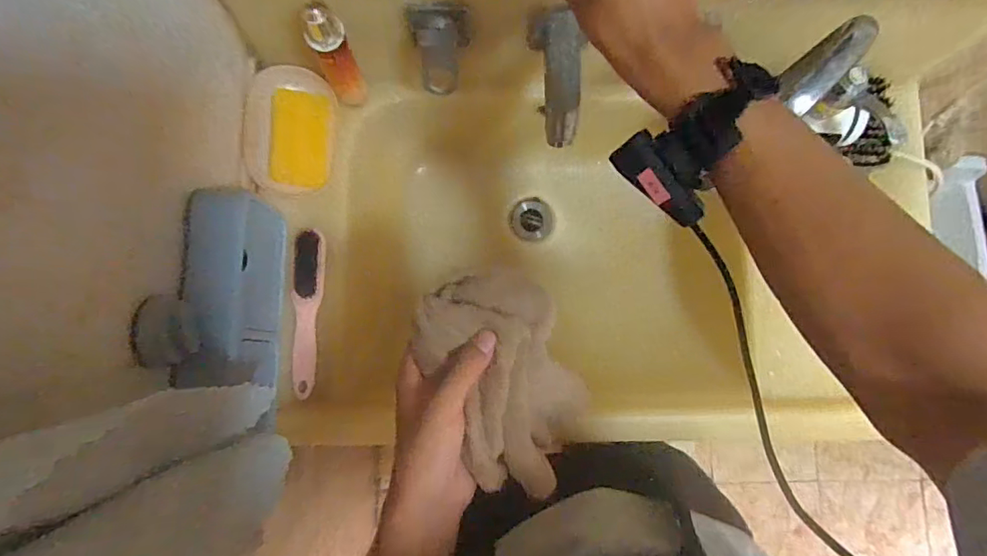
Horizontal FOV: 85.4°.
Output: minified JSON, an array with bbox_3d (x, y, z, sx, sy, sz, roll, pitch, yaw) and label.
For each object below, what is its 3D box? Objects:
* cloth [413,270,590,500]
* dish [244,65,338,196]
[{"bbox_3d":[0.014,0.076,0.390,0.108,0.055,0.168,-19,84,-5],"label":"cloth"},{"bbox_3d":[-0.235,-0.168,0.604,0.110,0.035,0.144,7,88,-22],"label":"dish"}]

